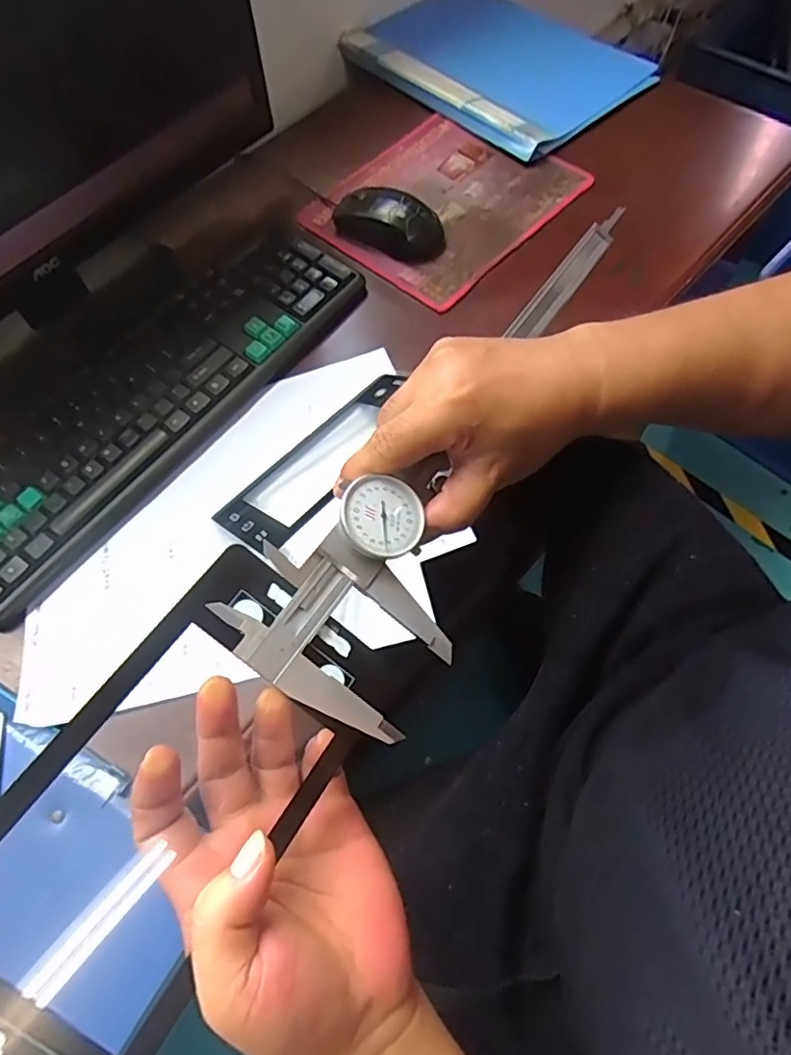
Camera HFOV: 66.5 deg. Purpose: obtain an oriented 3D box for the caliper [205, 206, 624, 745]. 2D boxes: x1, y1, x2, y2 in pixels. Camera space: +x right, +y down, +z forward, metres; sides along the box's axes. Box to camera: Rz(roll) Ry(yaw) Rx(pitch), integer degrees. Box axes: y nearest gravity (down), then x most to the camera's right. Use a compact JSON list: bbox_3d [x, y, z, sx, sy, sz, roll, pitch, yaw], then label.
[{"bbox_3d":[0.066,-0.065,0.363,0.096,0.019,0.404,42,59,-6],"label":"caliper"}]

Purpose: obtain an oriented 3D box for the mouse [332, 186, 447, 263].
[{"bbox_3d":[-0.006,-0.309,0.605,0.117,0.036,0.056,21,68,10],"label":"mouse"}]

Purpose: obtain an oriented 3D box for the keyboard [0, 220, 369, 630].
[{"bbox_3d":[-0.215,-0.123,0.526,0.146,0.022,0.431,34,69,14],"label":"keyboard"}]

